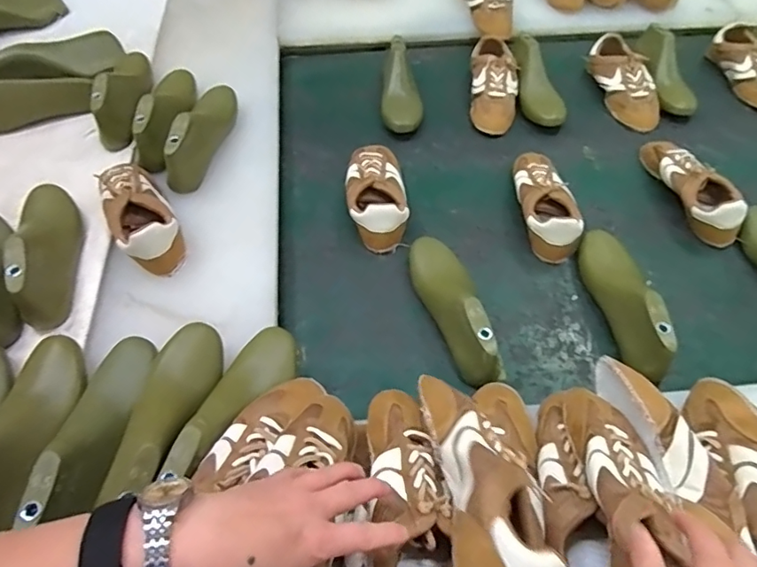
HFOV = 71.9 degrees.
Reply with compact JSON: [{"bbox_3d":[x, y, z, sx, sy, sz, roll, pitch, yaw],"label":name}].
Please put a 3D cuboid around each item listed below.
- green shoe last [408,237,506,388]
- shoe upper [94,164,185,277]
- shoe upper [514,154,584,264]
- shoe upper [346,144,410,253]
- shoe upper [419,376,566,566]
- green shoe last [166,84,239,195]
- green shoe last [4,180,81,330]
[{"bbox_3d":[0.107,0.027,0.703,0.075,0.084,0.247,-18,57,-11],"label":"green shoe last"},{"bbox_3d":[-0.338,-0.100,0.734,0.082,0.066,0.193,-28,59,-17],"label":"shoe upper"},{"bbox_3d":[0.265,-0.135,0.844,0.090,0.070,0.219,0,55,1],"label":"shoe upper"},{"bbox_3d":[-0.005,-0.156,0.847,0.098,0.065,0.223,-4,55,-2],"label":"shoe upper"},{"bbox_3d":[0.085,0.160,0.438,0.078,0.068,0.212,-10,39,-6],"label":"shoe upper"},{"bbox_3d":[-0.291,-0.257,0.845,0.074,0.081,0.239,4,56,4],"label":"green shoe last"},{"bbox_3d":[-0.450,-0.059,0.698,0.075,0.087,0.241,-19,57,-11],"label":"green shoe last"}]

